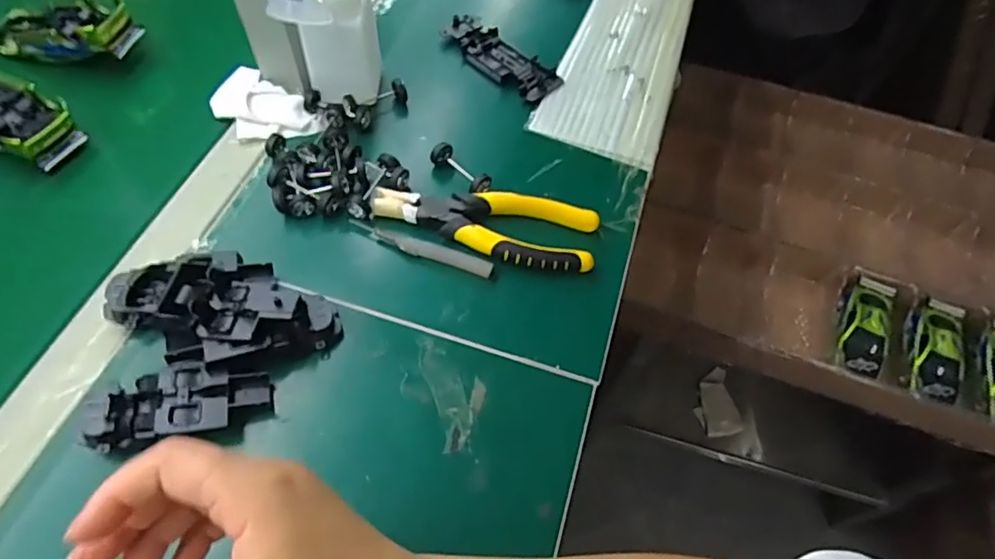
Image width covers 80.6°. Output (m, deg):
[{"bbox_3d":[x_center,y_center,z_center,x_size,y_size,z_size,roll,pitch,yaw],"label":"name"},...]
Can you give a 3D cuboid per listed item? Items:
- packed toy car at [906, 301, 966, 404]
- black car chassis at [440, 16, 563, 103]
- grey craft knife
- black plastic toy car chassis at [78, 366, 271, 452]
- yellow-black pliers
[{"bbox_3d":[0.482,0.077,0.648,0.058,0.034,0.123,18,57,6],"label":"packed toy car"},{"bbox_3d":[0.002,-0.205,0.537,0.121,0.009,0.043,41,64,19],"label":"black car chassis"},{"bbox_3d":[-0.056,-0.022,0.426,0.109,0.006,0.012,18,59,6],"label":"grey craft knife"},{"bbox_3d":[-0.186,0.076,0.349,0.095,0.028,0.042,-8,60,-9],"label":"black plastic toy car chassis"},{"bbox_3d":[-0.010,-0.043,0.438,0.164,0.018,0.054,14,59,4],"label":"yellow-black pliers"}]

